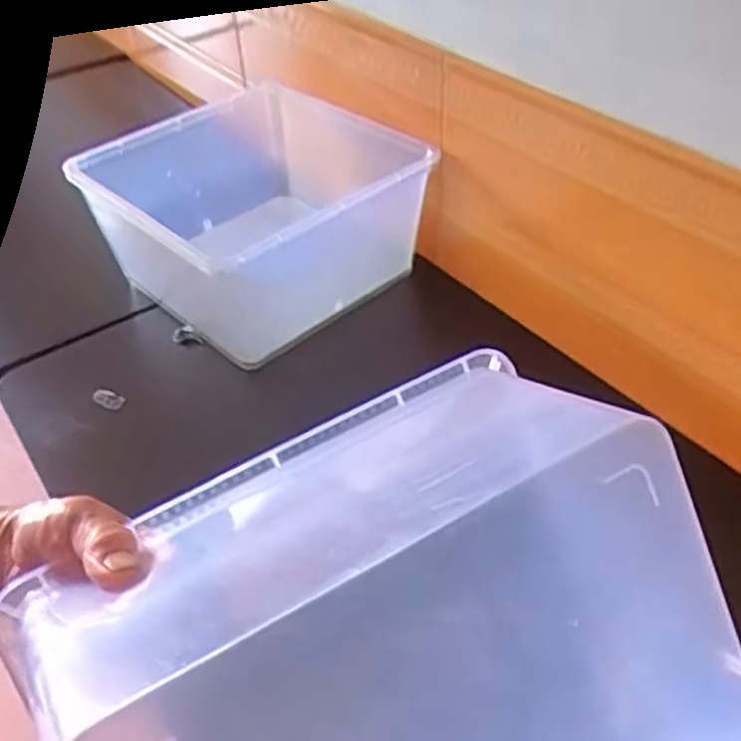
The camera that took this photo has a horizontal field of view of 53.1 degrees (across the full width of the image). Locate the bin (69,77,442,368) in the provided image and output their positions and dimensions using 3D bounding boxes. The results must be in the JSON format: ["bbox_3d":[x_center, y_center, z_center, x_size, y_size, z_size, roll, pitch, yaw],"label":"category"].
[{"bbox_3d":[-0.123,-0.169,0.809,0.312,0.160,0.282,29,53,30],"label":"bin"}]

